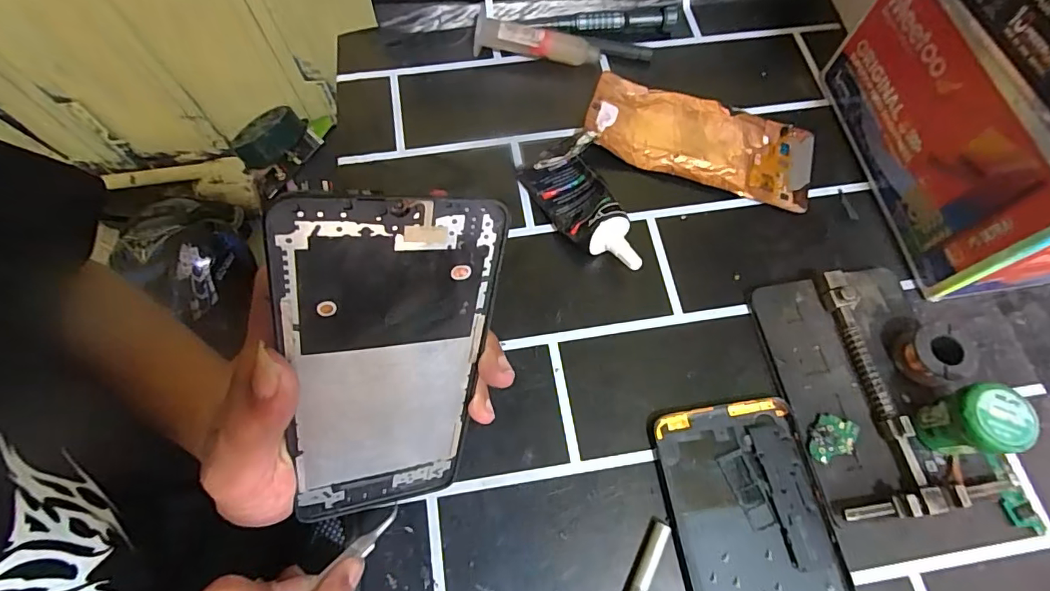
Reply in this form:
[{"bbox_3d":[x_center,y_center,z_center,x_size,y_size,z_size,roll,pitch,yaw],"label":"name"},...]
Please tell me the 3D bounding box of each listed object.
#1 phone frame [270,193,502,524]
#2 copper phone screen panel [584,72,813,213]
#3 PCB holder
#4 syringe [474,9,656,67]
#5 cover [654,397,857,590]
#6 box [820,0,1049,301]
[{"bbox_3d":[-0.054,0.035,0.193,0.071,0.159,0.004,-4,38,-25],"label":"phone frame"},{"bbox_3d":[0.116,-0.104,0.329,0.149,0.009,0.067,17,69,6],"label":"copper phone screen panel"},{"bbox_3d":[0.181,0.047,0.262,0.082,0.021,0.125,-7,69,-3],"label":"PCB holder"},{"bbox_3d":[0.027,-0.179,0.348,0.124,0.021,0.018,5,69,1],"label":"syringe"},{"bbox_3d":[0.116,0.134,0.234,0.074,0.005,0.161,-8,69,-4],"label":"cover"},{"bbox_3d":[0.261,-0.096,0.281,0.080,0.095,0.176,-10,69,-4],"label":"box"}]

